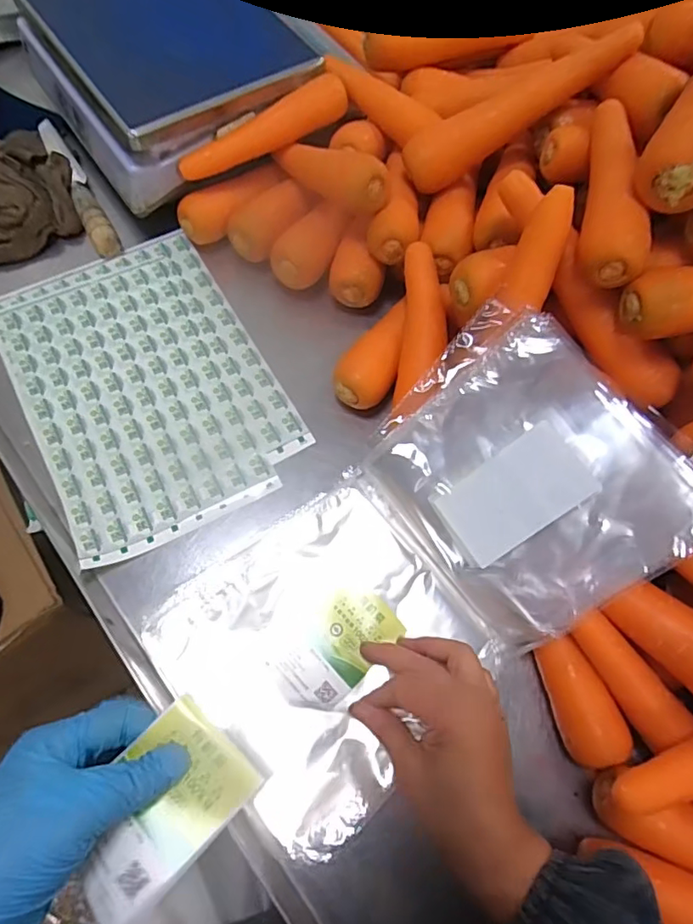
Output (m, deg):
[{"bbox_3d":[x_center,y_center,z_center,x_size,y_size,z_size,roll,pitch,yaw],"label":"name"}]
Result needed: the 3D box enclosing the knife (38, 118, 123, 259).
[{"bbox_3d":[-0.291,-0.300,0.581,0.026,0.021,0.209,-27,71,-13],"label":"knife"}]

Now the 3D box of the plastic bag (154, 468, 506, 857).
[{"bbox_3d":[-0.013,0.132,0.396,0.201,0.018,0.194,-37,73,-16],"label":"plastic bag"}]

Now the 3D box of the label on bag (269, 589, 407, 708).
[{"bbox_3d":[-0.007,0.135,0.395,0.093,0.010,0.054,-41,74,-17],"label":"label on bag"}]

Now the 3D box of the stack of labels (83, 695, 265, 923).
[{"bbox_3d":[-0.099,0.181,0.281,0.063,0.009,0.096,43,72,15],"label":"stack of labels"}]

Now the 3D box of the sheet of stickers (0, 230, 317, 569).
[{"bbox_3d":[-0.187,-0.079,0.505,0.208,0.005,0.303,-28,71,-14],"label":"sheet of stickers"}]

